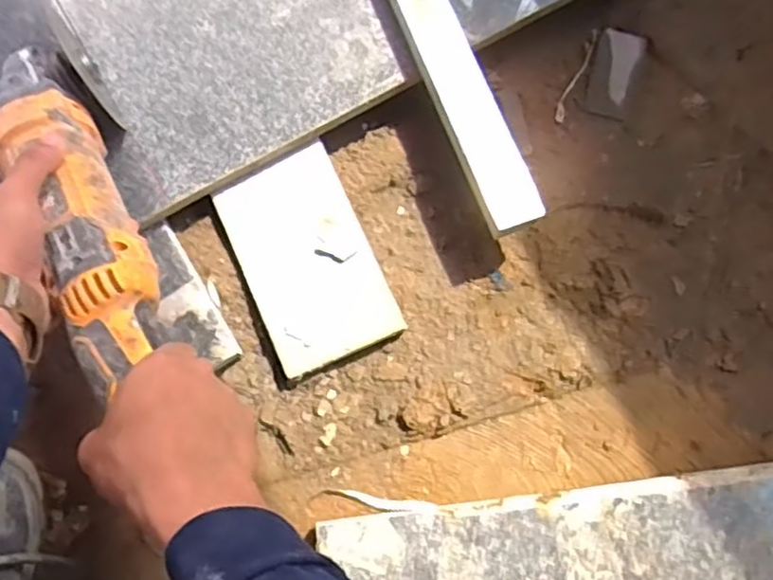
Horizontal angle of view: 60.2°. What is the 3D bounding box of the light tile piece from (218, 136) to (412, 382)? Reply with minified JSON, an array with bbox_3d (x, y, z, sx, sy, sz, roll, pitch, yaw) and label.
[{"bbox_3d":[-0.065,-0.023,0.553,0.101,0.022,0.170,-23,80,-5],"label":"light tile piece"}]

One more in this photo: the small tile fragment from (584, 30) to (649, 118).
[{"bbox_3d":[0.208,-0.197,0.605,0.040,0.013,0.080,15,79,3],"label":"small tile fragment"}]

